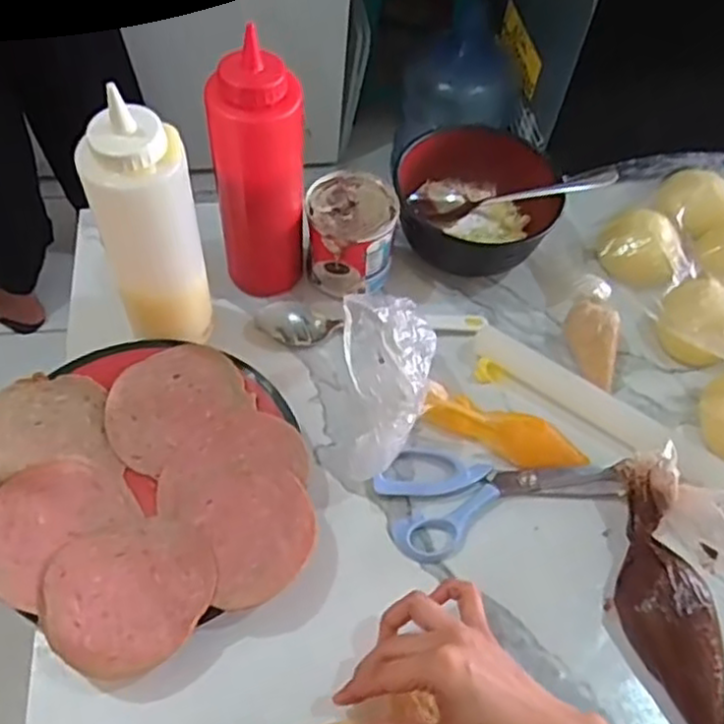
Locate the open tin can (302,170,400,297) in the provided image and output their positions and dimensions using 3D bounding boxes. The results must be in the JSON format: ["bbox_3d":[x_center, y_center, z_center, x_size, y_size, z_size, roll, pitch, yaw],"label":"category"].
[{"bbox_3d":[-0.010,-0.102,0.598,0.075,0.082,0.069,2,56,-2],"label":"open tin can"}]

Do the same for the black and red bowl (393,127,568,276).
[{"bbox_3d":[0.107,-0.140,0.650,0.135,0.057,0.116,18,57,8],"label":"black and red bowl"}]

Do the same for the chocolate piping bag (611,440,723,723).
[{"bbox_3d":[0.199,0.153,0.476,0.051,0.045,0.192,0,56,-4],"label":"chocolate piping bag"}]

